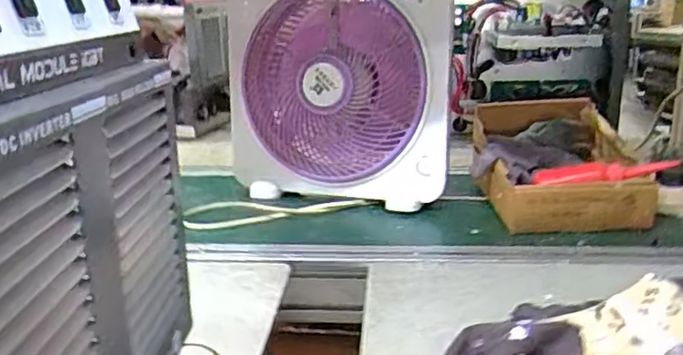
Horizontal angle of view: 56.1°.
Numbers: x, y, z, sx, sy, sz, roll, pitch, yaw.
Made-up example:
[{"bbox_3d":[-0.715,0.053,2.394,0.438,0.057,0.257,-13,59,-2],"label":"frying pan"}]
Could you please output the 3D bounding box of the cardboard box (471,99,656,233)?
[{"bbox_3d":[0.273,-0.018,0.833,0.201,0.117,0.215,0,15,7],"label":"cardboard box"}]

